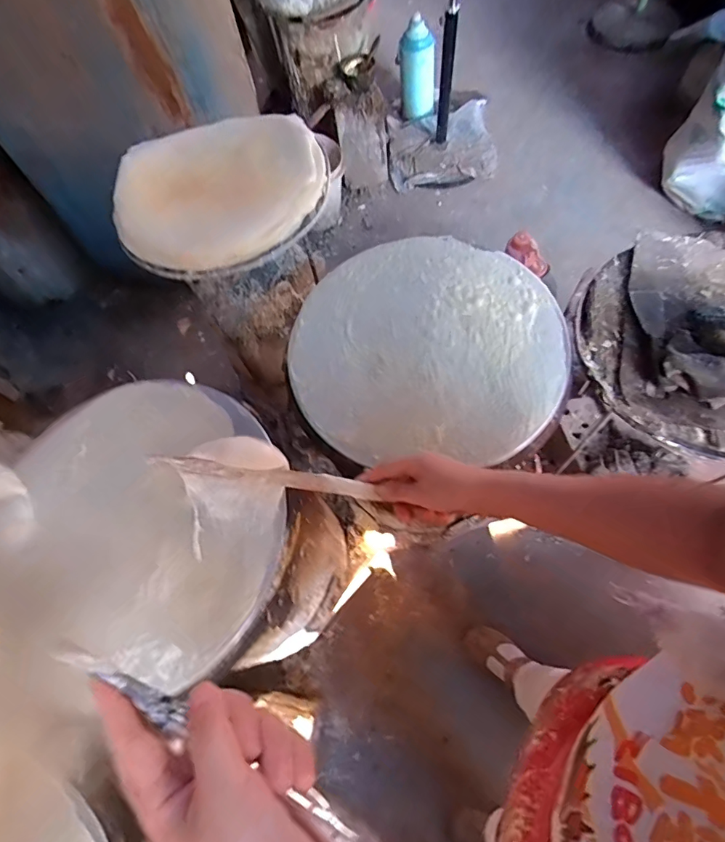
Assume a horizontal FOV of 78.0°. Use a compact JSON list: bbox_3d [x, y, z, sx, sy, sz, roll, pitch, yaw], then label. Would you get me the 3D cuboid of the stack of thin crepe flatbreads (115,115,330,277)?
[{"bbox_3d":[-0.239,-0.404,0.751,0.357,0.063,0.347,-11,64,-2],"label":"stack of thin crepe flatbreads"}]

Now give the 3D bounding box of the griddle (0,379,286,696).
[{"bbox_3d":[-0.258,0.100,0.519,0.339,0.021,0.312,-1,64,2],"label":"griddle"}]

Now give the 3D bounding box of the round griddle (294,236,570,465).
[{"bbox_3d":[0.084,-0.111,0.609,0.355,0.029,0.340,-1,64,2],"label":"round griddle"}]

